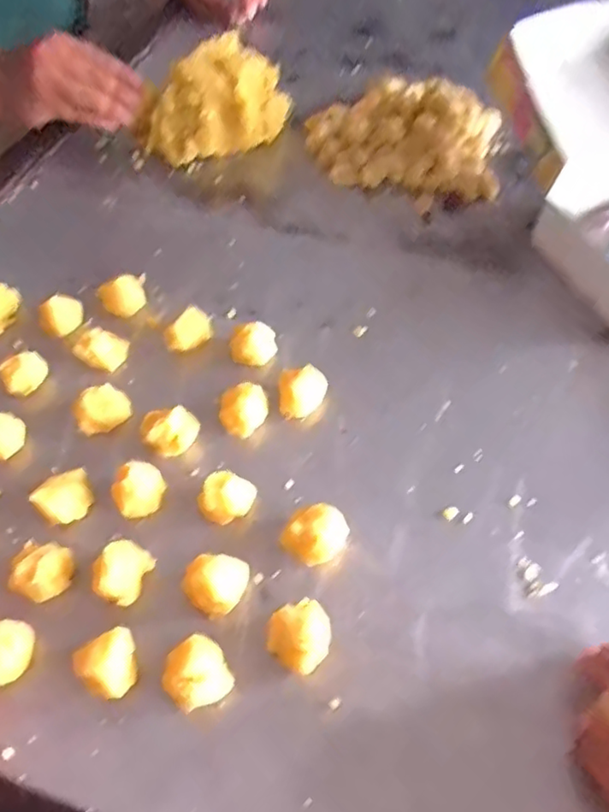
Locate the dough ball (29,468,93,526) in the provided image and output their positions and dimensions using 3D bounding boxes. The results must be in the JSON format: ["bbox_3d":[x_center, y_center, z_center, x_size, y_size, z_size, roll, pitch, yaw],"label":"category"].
[{"bbox_3d":[-0.154,0.058,0.395,0.035,0.026,0.027,-38,61,-23],"label":"dough ball"}]

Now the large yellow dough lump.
[{"bbox_3d":[-0.088,-0.306,0.622,0.099,0.085,0.131,25,58,20],"label":"large yellow dough lump"}]

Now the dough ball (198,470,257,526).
[{"bbox_3d":[-0.049,0.059,0.392,0.034,0.023,0.028,-4,53,-1],"label":"dough ball"}]

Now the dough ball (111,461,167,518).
[{"bbox_3d":[-0.108,0.055,0.401,0.032,0.028,0.028,-25,56,-15],"label":"dough ball"}]

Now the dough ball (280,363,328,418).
[{"bbox_3d":[-0.001,-0.010,0.440,0.033,0.023,0.029,0,53,2],"label":"dough ball"}]

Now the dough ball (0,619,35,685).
[{"bbox_3d":[-0.166,0.140,0.344,0.028,0.036,0.031,-15,54,-8],"label":"dough ball"}]

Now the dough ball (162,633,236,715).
[{"bbox_3d":[-0.058,0.143,0.327,0.032,0.025,0.032,-1,53,2],"label":"dough ball"}]

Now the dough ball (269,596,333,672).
[{"bbox_3d":[-0.003,0.127,0.335,0.033,0.031,0.033,-1,53,2],"label":"dough ball"}]

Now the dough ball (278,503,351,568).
[{"bbox_3d":[0.007,0.080,0.374,0.030,0.025,0.037,37,63,26],"label":"dough ball"}]

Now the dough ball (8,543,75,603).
[{"bbox_3d":[-0.158,0.099,0.370,0.030,0.024,0.032,-1,53,2],"label":"dough ball"}]

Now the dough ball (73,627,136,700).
[{"bbox_3d":[-0.105,0.140,0.328,0.030,0.024,0.030,-1,53,2],"label":"dough ball"}]

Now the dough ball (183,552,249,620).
[{"bbox_3d":[-0.050,0.104,0.356,0.036,0.030,0.028,-17,54,-10],"label":"dough ball"}]

